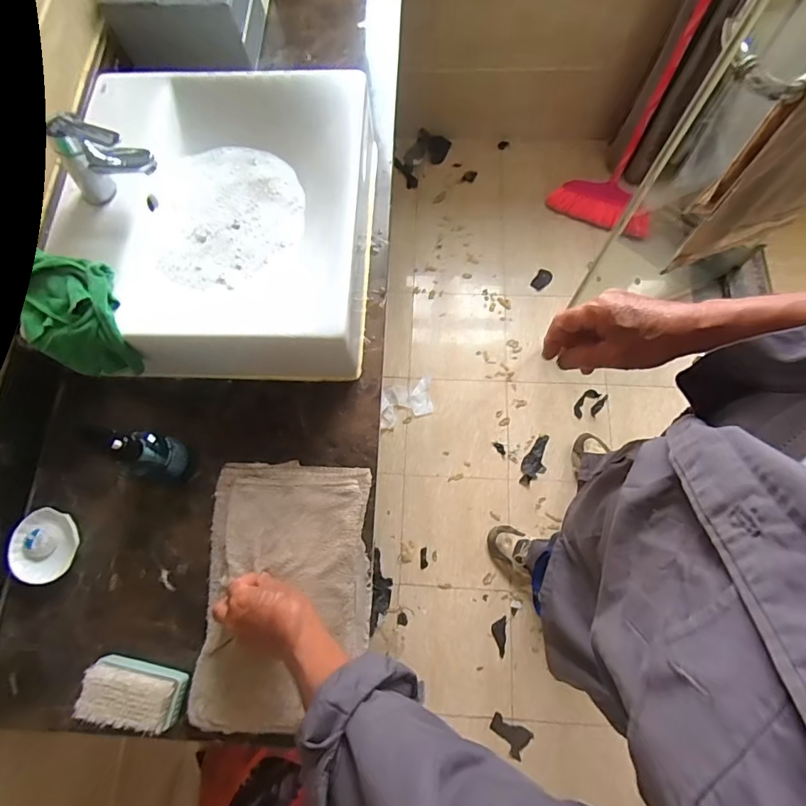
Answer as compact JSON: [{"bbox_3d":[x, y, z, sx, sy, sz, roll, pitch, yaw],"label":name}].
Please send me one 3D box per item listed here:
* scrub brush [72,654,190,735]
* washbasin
[{"bbox_3d":[-0.356,0.386,0.609,0.123,0.049,0.064,10,73,5],"label":"scrub brush"},{"bbox_3d":[-0.281,-0.280,0.730,0.433,0.153,0.456,2,73,3],"label":"washbasin"}]

